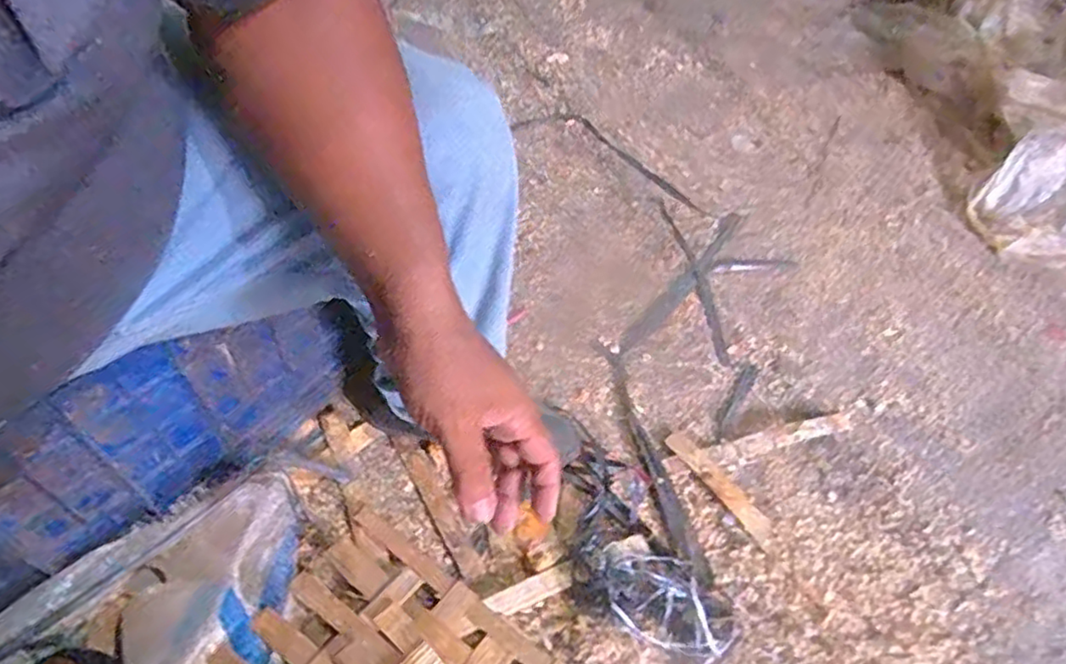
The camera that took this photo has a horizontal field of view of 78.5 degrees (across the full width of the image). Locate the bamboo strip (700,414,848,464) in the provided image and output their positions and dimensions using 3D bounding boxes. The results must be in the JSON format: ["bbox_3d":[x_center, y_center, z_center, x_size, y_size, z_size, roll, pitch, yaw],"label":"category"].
[{"bbox_3d":[0.348,0.146,0.917,0.225,0.018,0.027,-12,56,-12],"label":"bamboo strip"}]

